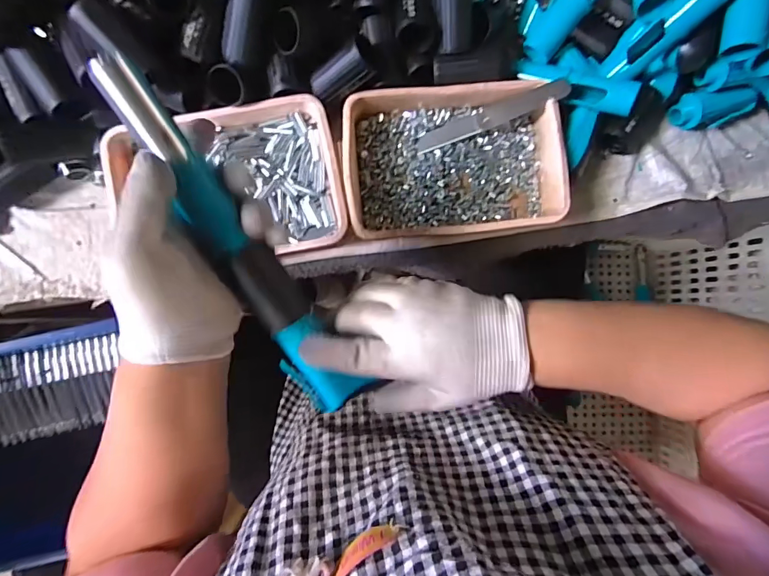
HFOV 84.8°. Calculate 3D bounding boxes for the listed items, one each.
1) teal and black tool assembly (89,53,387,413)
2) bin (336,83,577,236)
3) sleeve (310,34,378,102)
[{"bbox_3d":[-0.087,-0.022,0.266,0.037,0.031,0.242,-31,108,-4],"label":"teal and black tool assembly"},{"bbox_3d":[0.065,-0.119,0.403,0.201,0.042,0.133,-5,87,-3],"label":"bin"},{"bbox_3d":[-0.037,-0.194,0.378,0.060,0.033,0.036,-22,88,29],"label":"sleeve"}]

